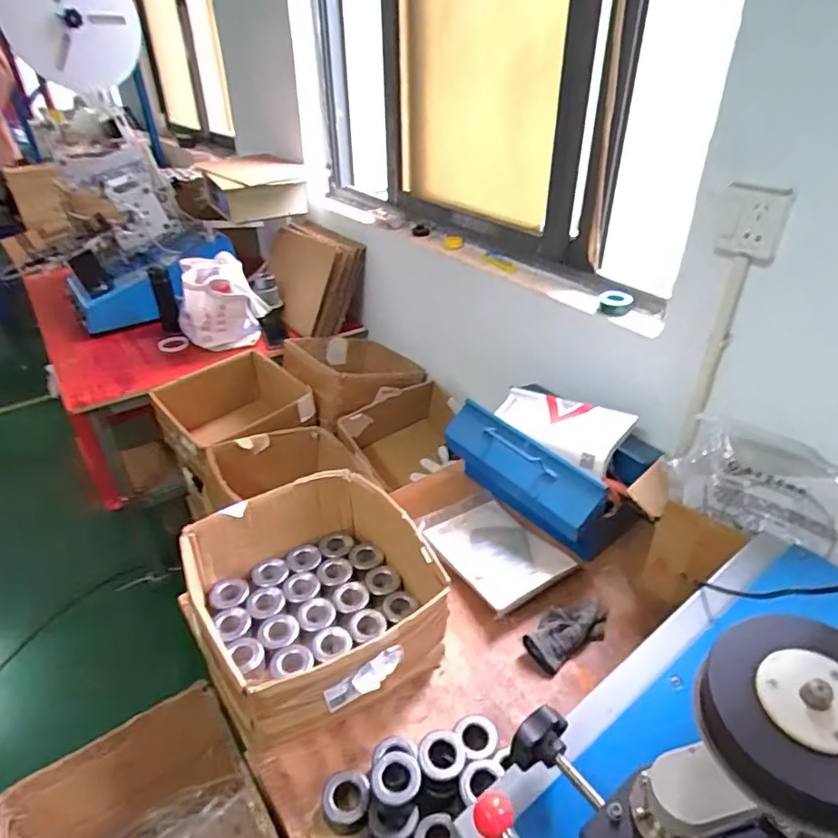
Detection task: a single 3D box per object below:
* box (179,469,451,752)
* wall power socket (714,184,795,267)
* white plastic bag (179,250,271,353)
[{"bbox_3d":[-0.157,0.281,0.893,0.339,0.170,0.352,-18,38,-25],"label":"box"},{"bbox_3d":[0.471,-0.277,0.809,0.092,0.098,0.036,26,42,33],"label":"wall power socket"},{"bbox_3d":[-0.590,-0.344,1.668,0.252,0.256,0.086,-10,36,9],"label":"white plastic bag"}]

